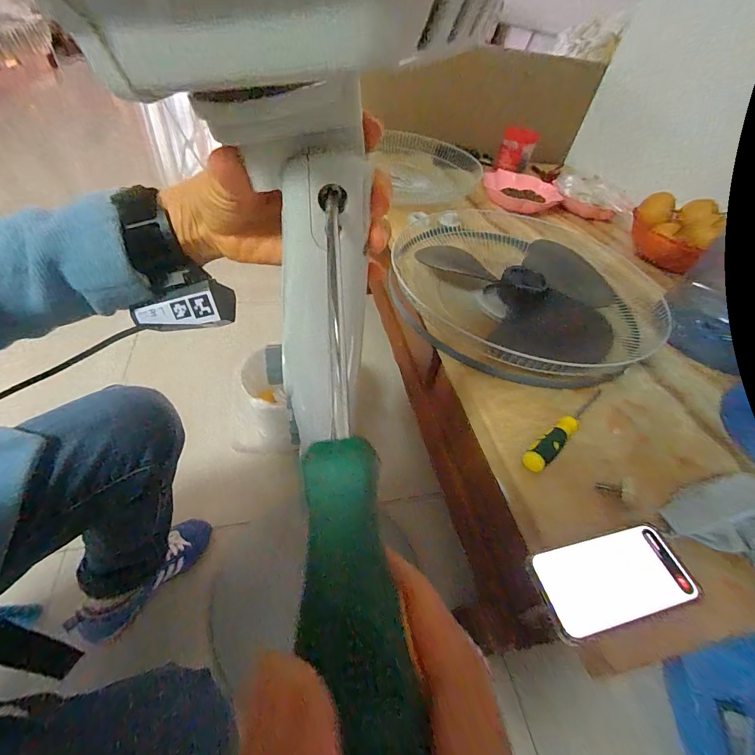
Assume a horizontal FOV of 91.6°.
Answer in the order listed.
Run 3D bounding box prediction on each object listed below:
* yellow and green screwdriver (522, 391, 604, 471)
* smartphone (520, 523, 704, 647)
[{"bbox_3d":[0.237,0.060,0.455,0.190,0.026,0.025,-29,59,-32],"label":"yellow and green screwdriver"},{"bbox_3d":[0.217,0.185,0.340,0.149,0.010,0.071,-6,49,-16],"label":"smartphone"}]

